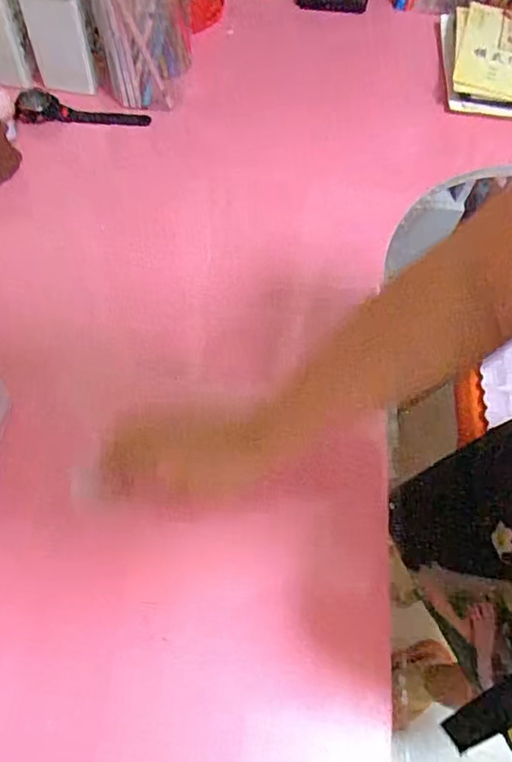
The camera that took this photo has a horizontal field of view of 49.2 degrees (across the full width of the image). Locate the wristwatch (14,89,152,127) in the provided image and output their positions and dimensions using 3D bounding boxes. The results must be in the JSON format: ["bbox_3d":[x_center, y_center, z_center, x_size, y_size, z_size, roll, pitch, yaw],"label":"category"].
[{"bbox_3d":[-0.210,-0.329,0.677,0.154,0.025,0.034,-3,64,-5],"label":"wristwatch"}]

